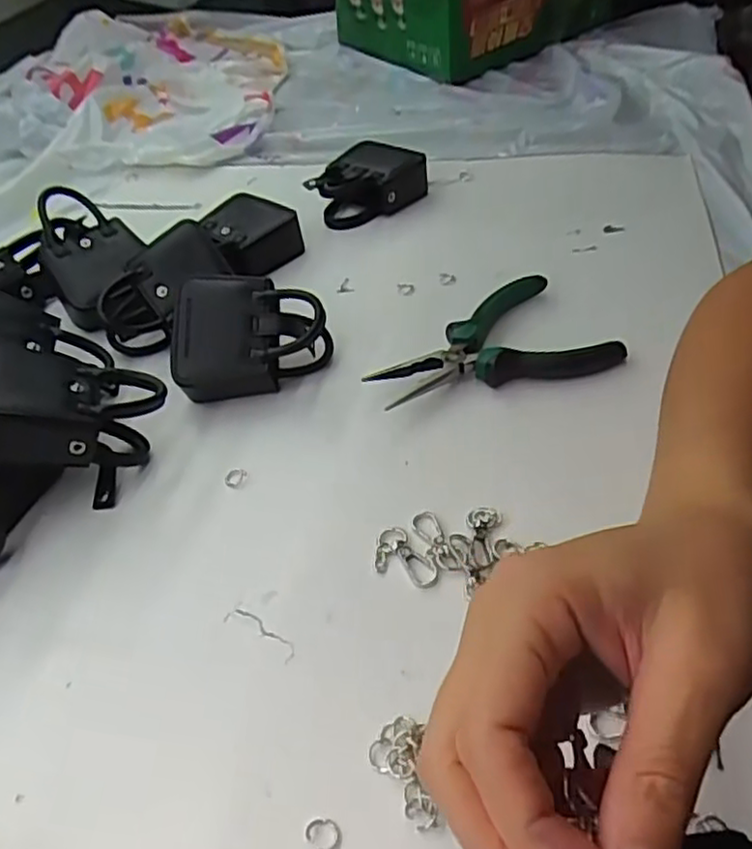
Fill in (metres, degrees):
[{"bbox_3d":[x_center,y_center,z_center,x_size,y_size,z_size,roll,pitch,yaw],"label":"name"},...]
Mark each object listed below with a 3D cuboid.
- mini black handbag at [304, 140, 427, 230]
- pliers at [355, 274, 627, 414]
[{"bbox_3d":[-0.003,-0.210,0.612,0.080,0.045,0.103,13,48,21],"label":"mini black handbag"},{"bbox_3d":[0.069,-0.052,0.451,0.151,0.026,0.092,-16,45,-8],"label":"pliers"}]

